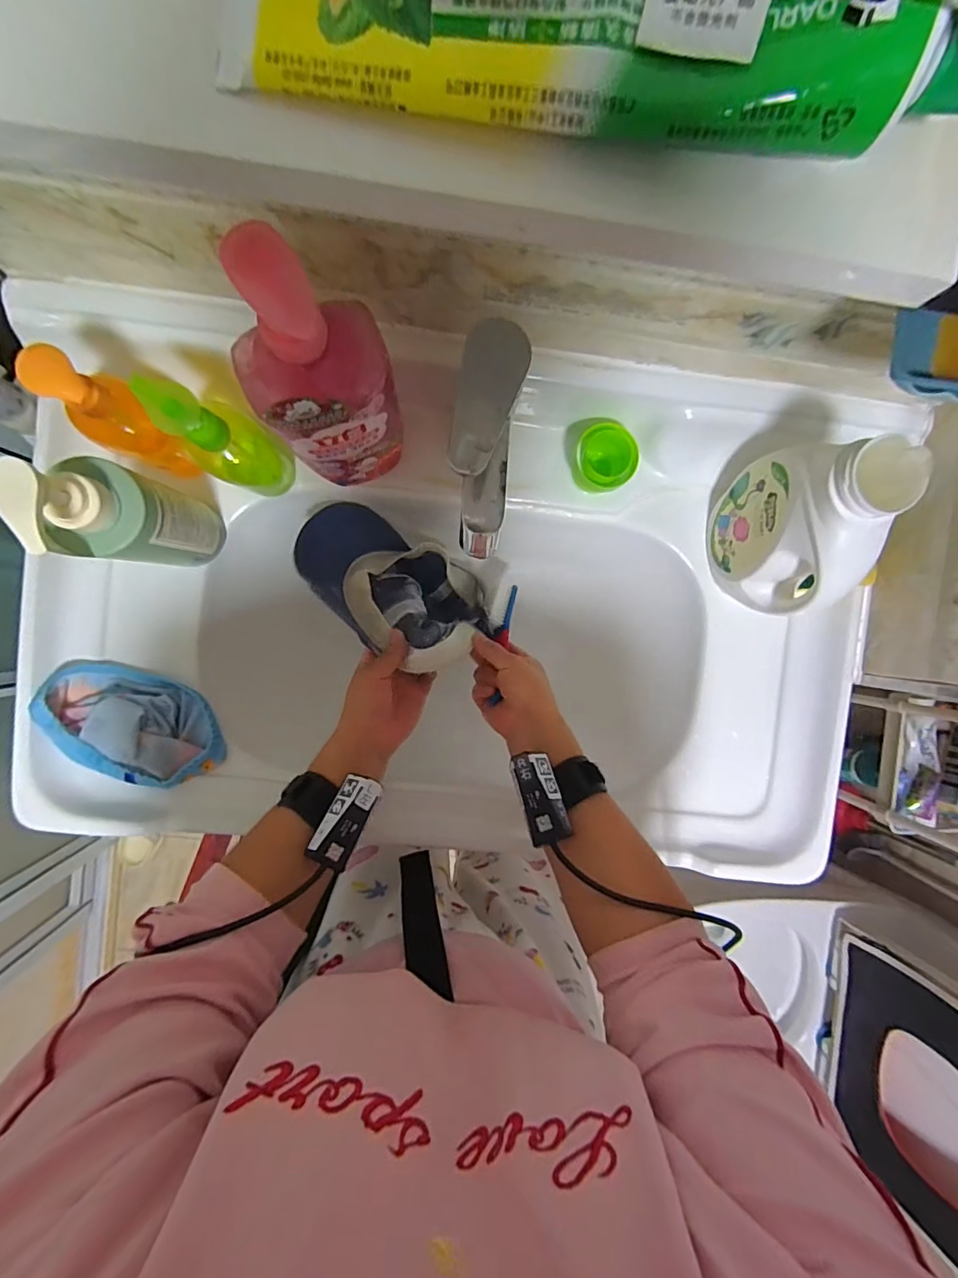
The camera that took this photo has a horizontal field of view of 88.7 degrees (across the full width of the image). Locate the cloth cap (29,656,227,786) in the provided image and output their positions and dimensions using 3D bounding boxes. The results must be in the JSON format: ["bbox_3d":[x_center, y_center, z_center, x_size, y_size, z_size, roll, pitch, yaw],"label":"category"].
[{"bbox_3d":[-0.334,0.086,0.476,0.160,0.049,0.102,16,92,-4],"label":"cloth cap"}]

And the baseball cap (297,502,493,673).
[{"bbox_3d":[-0.093,-0.063,0.548,0.227,0.160,0.117,36,90,-5],"label":"baseball cap"}]

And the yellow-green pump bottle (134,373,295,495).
[{"bbox_3d":[-0.211,-0.166,0.407,0.067,0.166,0.051,26,91,-5],"label":"yellow-green pump bottle"}]

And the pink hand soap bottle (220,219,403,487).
[{"bbox_3d":[-0.112,-0.185,0.359,0.094,0.233,0.077,-28,95,-2],"label":"pink hand soap bottle"}]

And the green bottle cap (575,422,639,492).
[{"bbox_3d":[0.122,-0.176,0.492,0.058,0.057,0.059,0,93,-4],"label":"green bottle cap"}]

